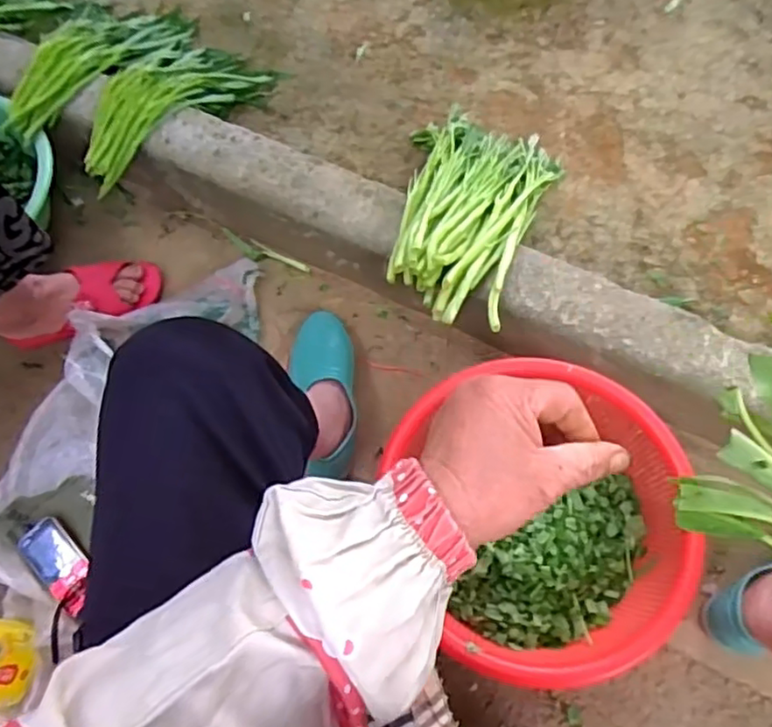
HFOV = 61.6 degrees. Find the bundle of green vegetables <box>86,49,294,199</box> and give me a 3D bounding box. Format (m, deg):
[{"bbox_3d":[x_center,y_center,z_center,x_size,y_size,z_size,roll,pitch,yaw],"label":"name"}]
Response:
[{"bbox_3d":[-0.308,-0.375,0.944,0.126,0.095,0.315,41,61,15],"label":"bundle of green vegetables"}]

